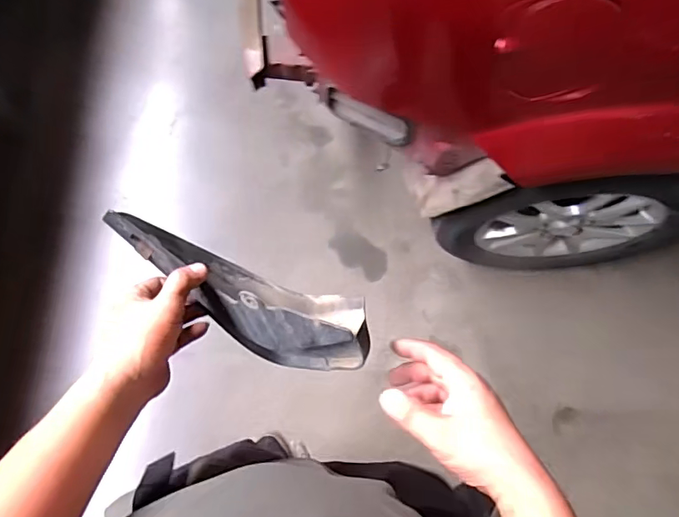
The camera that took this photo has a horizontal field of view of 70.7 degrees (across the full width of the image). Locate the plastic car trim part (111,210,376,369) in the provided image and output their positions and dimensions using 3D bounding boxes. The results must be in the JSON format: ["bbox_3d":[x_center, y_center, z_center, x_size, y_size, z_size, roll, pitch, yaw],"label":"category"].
[{"bbox_3d":[-0.095,0.042,0.498,0.260,0.116,0.083,26,78,11],"label":"plastic car trim part"}]

